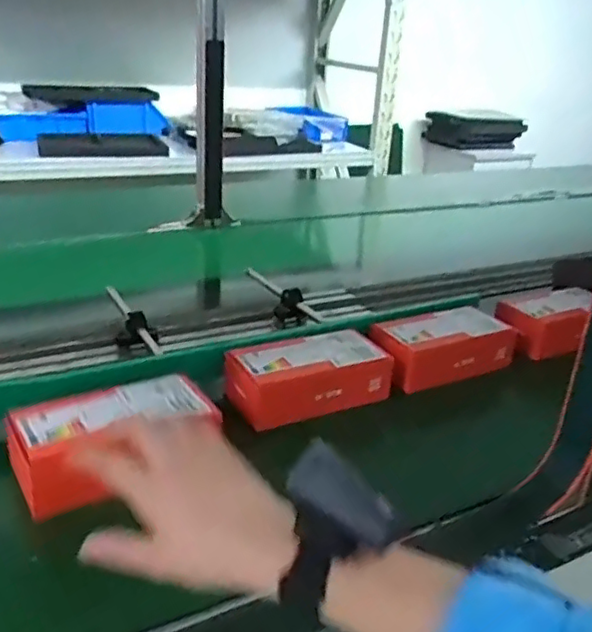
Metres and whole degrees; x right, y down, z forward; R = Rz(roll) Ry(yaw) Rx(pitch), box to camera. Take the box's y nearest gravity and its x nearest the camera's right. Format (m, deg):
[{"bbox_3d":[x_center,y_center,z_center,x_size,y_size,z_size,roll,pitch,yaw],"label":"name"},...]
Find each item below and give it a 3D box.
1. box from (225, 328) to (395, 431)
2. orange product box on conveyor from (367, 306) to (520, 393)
[{"bbox_3d":[0.017,0.069,0.758,0.191,0.054,0.098,-11,30,-31],"label":"box"},{"bbox_3d":[0.194,0.039,0.857,0.185,0.064,0.090,-8,27,-25],"label":"orange product box on conveyor"}]

